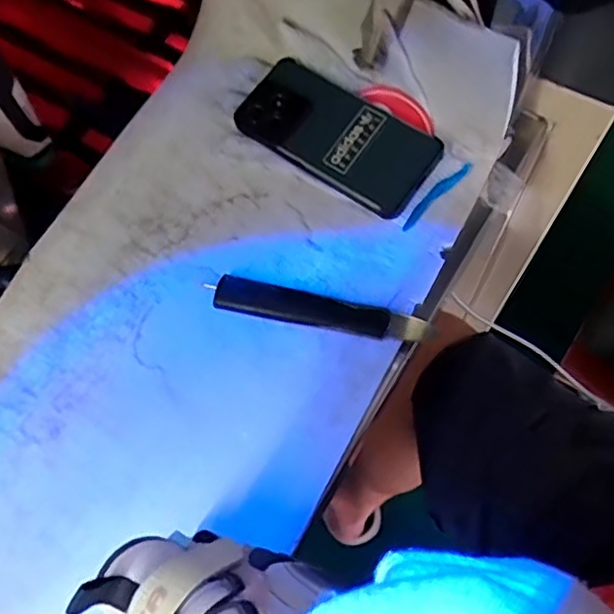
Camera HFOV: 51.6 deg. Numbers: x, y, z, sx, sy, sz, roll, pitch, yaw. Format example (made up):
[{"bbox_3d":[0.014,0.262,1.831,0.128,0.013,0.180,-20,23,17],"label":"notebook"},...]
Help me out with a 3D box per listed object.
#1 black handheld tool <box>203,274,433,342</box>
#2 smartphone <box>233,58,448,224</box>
[{"bbox_3d":[0.009,0.003,0.478,0.161,0.014,0.026,12,69,7],"label":"black handheld tool"},{"bbox_3d":[0.023,-0.143,0.521,0.163,0.013,0.079,35,81,16],"label":"smartphone"}]

